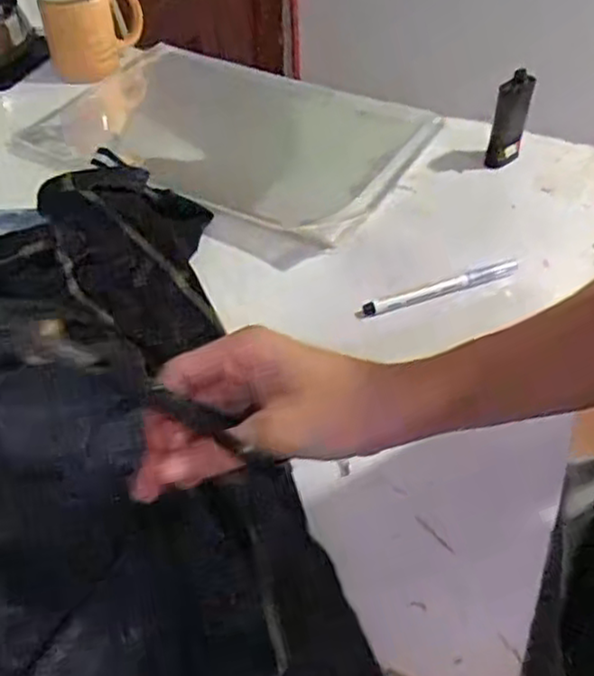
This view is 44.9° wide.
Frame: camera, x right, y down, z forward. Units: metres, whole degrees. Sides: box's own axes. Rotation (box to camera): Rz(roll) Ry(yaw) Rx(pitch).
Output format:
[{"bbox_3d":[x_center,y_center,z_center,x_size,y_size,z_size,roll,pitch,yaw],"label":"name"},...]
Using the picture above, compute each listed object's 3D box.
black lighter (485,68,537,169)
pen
[{"bbox_3d":[0.208,-0.214,0.702,0.040,0.093,0.015,-13,45,-8],"label":"black lighter"},{"bbox_3d":[0.118,-0.041,0.596,0.147,0.016,0.013,-15,48,-16],"label":"pen"}]

